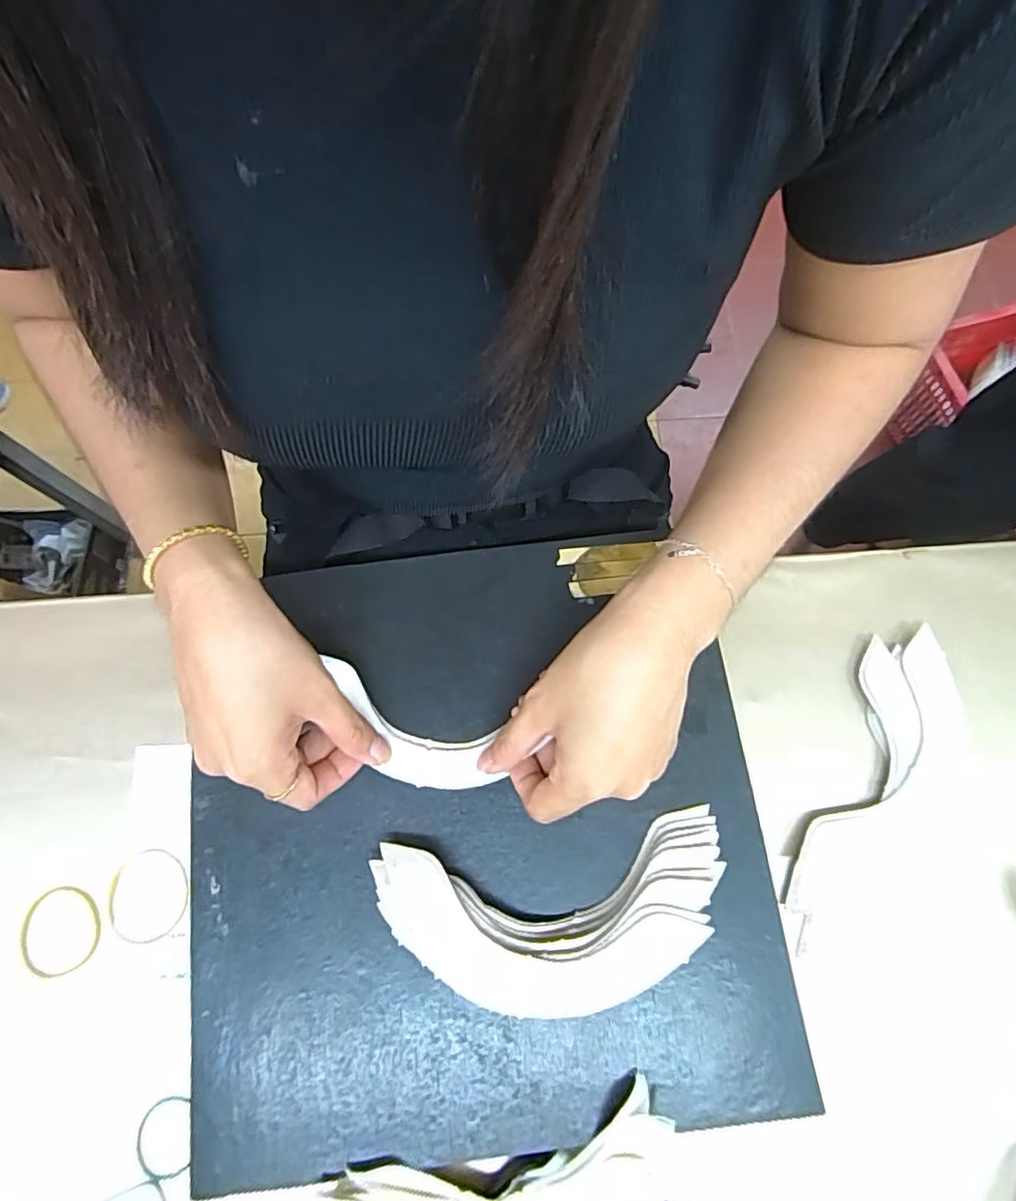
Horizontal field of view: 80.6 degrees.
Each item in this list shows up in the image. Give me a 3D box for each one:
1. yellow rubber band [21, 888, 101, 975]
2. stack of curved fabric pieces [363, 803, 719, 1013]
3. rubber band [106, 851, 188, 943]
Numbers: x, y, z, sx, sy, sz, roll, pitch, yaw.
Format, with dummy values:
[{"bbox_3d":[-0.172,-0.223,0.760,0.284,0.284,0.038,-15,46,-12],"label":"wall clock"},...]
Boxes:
[{"bbox_3d":[-0.247,0.182,0.330,0.043,0.004,0.045,0,73,1],"label":"yellow rubber band"},{"bbox_3d":[0.024,0.158,0.300,0.173,0.021,0.081,-6,73,-1],"label":"stack of curved fabric pieces"},{"bbox_3d":[-0.202,0.166,0.335,0.045,0.005,0.047,0,75,0],"label":"rubber band"}]

